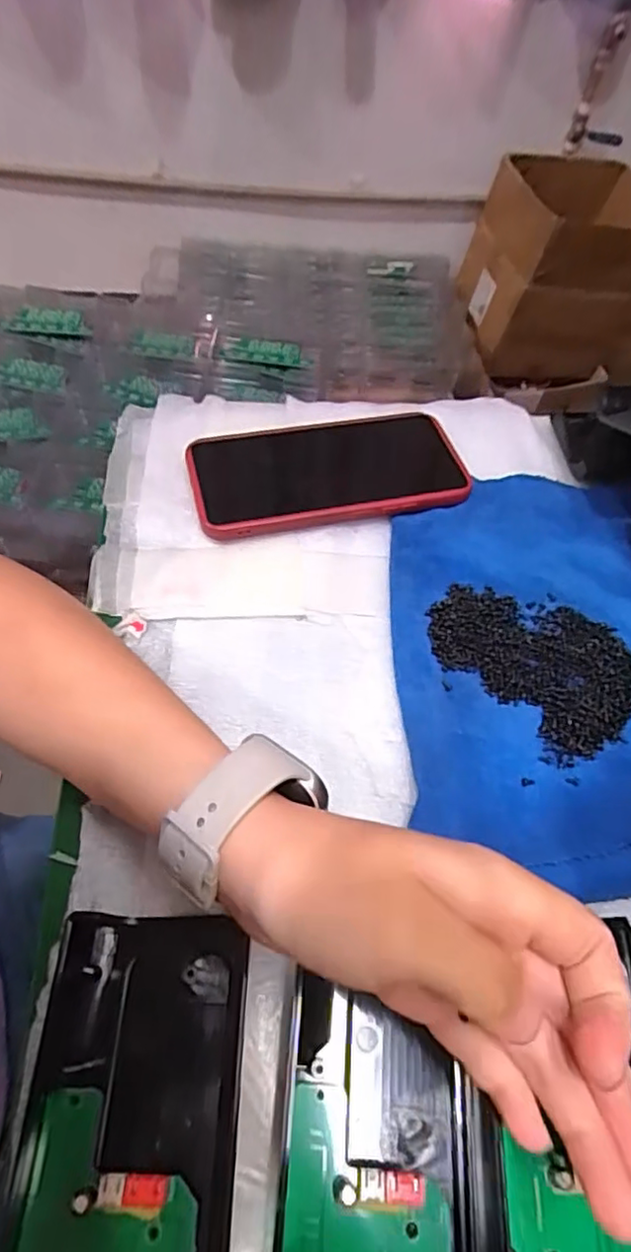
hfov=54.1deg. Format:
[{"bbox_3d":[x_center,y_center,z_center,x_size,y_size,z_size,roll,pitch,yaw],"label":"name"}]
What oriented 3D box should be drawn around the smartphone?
[{"bbox_3d":[0.007,-0.094,0.377,0.161,0.016,0.078,-10,60,-12],"label":"smartphone"}]

